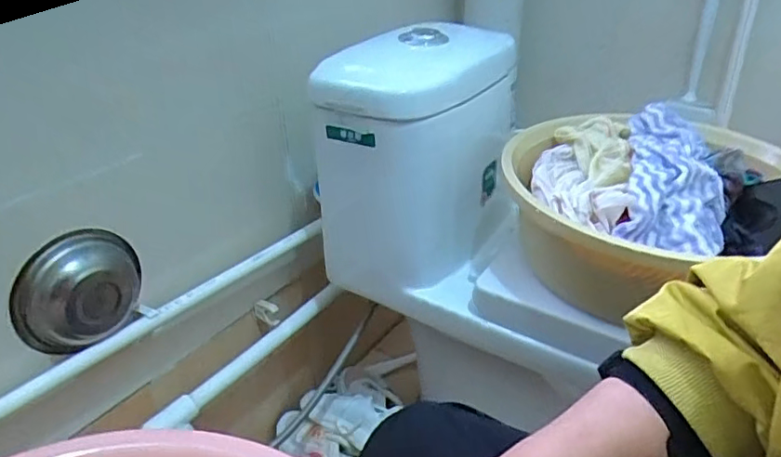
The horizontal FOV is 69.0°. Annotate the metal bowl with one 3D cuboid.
[{"bbox_3d":[-0.339,0.068,0.620,0.135,0.112,0.057,-21,36,-32],"label":"metal bowl"}]

